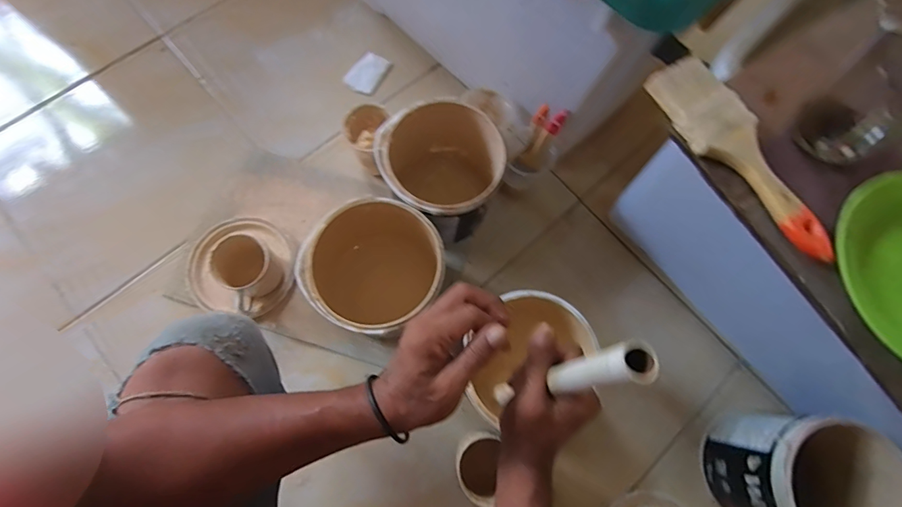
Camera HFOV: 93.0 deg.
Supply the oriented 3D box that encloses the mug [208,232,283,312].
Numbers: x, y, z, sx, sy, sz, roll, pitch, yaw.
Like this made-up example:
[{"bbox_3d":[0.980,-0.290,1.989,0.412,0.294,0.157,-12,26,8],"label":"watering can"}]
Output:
[{"bbox_3d":[-0.326,0.027,0.683,0.084,0.090,0.095,41,76,8],"label":"mug"}]

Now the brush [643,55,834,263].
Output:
[{"bbox_3d":[0.258,-0.090,0.373,0.063,0.015,0.203,-36,79,-13],"label":"brush"}]

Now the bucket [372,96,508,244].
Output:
[{"bbox_3d":[-0.013,-0.122,0.709,0.177,0.185,0.176,1,74,-4],"label":"bucket"}]

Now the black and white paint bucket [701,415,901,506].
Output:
[{"bbox_3d":[0.491,0.320,0.611,0.167,0.187,0.163,1,74,-4],"label":"black and white paint bucket"}]

